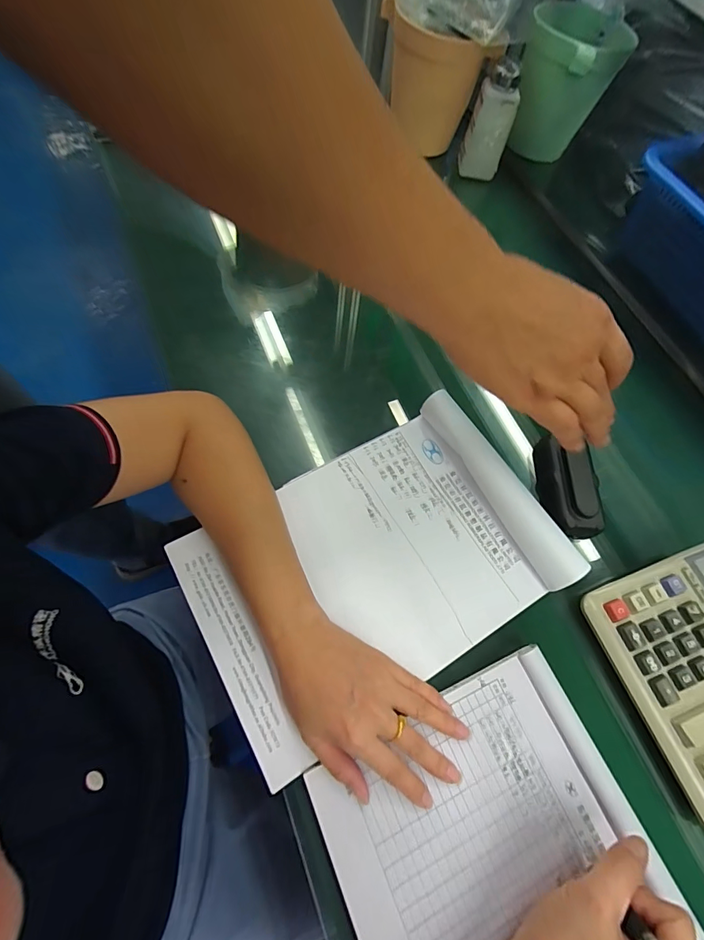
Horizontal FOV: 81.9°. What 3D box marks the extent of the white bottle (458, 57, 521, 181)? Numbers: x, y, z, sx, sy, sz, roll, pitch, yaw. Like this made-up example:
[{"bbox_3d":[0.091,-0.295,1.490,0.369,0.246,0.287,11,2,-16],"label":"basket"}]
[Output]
[{"bbox_3d":[0.205,-0.513,0.603,0.064,0.130,0.035,16,66,1],"label":"white bottle"}]

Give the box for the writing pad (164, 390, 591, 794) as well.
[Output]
[{"bbox_3d":[0.020,0.083,0.368,0.309,0.032,0.209,-28,71,-13],"label":"writing pad"}]

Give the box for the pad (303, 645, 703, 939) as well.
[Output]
[{"bbox_3d":[0.122,0.312,0.269,0.212,0.024,0.299,-21,69,-13],"label":"pad"}]

